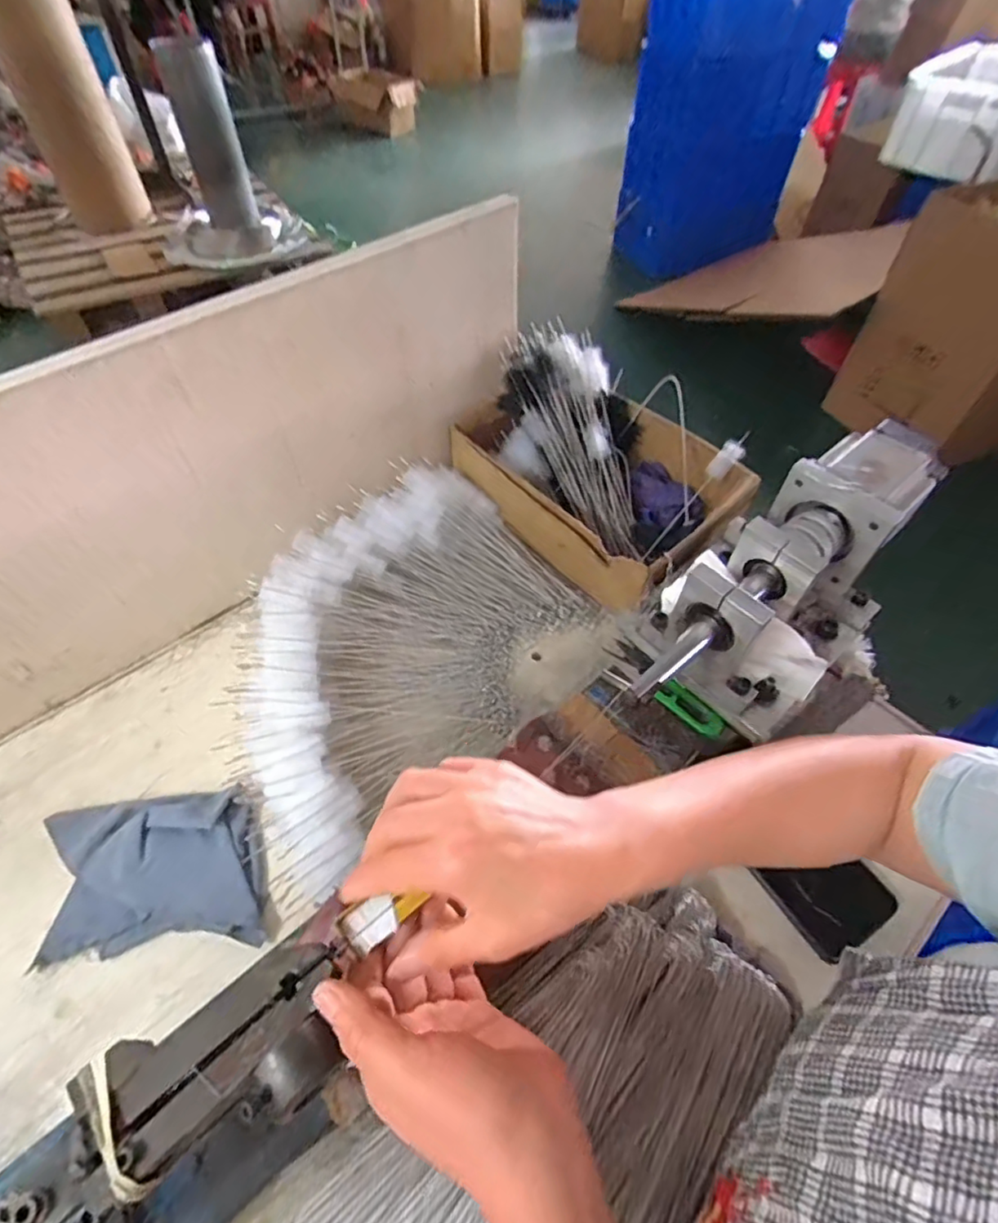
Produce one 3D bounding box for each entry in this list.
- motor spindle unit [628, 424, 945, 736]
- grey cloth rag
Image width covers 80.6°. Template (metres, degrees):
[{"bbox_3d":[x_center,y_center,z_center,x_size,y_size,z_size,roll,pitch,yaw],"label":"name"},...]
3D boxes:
[{"bbox_3d":[0.222,-0.008,0.472,0.328,0.143,0.123,-34,61,-24],"label":"motor spindle unit"},{"bbox_3d":[-0.261,0.196,0.447,0.163,0.025,0.108,-4,53,-4],"label":"grey cloth rag"}]

